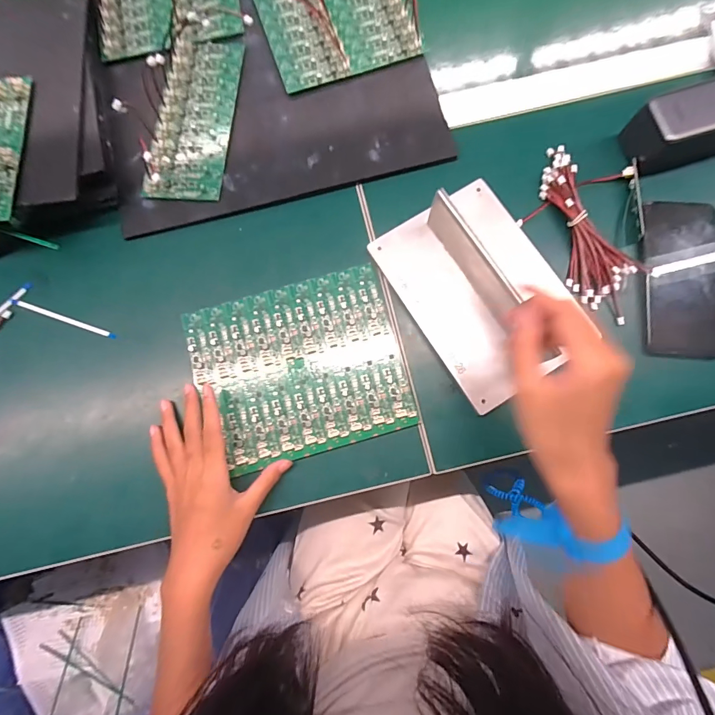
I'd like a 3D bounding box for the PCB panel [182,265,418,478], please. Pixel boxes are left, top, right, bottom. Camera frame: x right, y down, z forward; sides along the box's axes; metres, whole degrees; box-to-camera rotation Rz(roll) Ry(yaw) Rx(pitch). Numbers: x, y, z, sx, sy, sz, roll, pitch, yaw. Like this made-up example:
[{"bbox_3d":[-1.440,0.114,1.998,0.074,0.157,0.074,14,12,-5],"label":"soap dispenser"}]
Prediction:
[{"bbox_3d":[-0.056,0.010,0.381,0.192,0.006,0.163,-16,80,-1],"label":"PCB panel"}]

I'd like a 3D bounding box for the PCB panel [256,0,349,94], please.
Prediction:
[{"bbox_3d":[-0.073,-0.391,0.450,0.071,0.009,0.182,-19,80,-2],"label":"PCB panel"}]

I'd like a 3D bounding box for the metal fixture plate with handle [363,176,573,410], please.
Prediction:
[{"bbox_3d":[0.120,-0.070,0.366,0.140,0.064,0.193,-32,81,-4],"label":"metal fixture plate with handle"}]

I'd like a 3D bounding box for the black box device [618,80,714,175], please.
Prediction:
[{"bbox_3d":[0.352,-0.236,0.391,0.149,0.053,0.061,-17,80,-1],"label":"black box device"}]

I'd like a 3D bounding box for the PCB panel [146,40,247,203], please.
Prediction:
[{"bbox_3d":[-0.176,-0.265,0.431,0.078,0.010,0.198,5,81,2],"label":"PCB panel"}]

